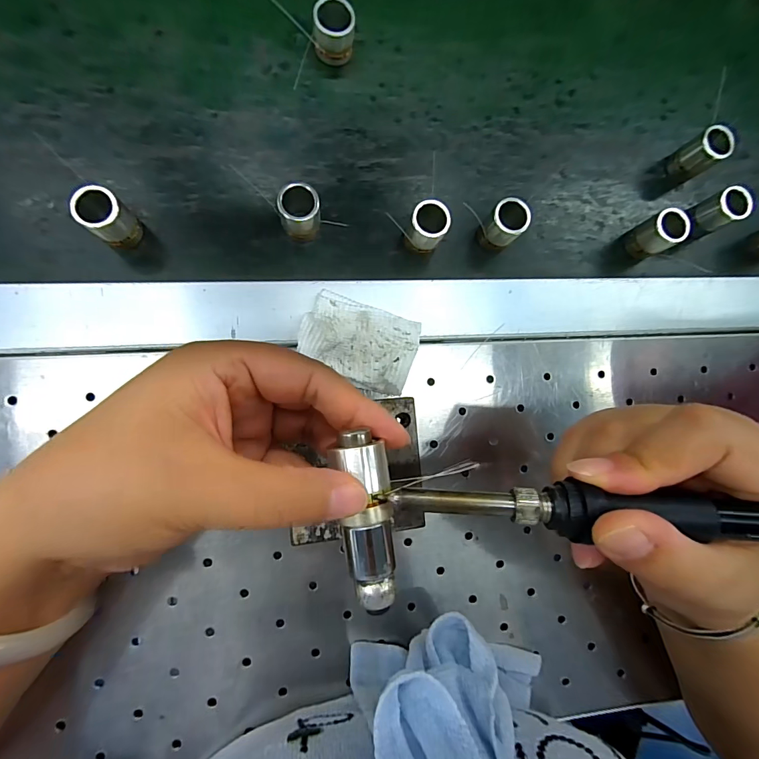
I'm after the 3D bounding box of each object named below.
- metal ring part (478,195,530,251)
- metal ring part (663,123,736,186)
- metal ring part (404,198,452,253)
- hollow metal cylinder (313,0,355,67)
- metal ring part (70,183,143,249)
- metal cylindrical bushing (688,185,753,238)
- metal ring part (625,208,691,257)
[{"bbox_3d":[0.078,-0.097,0.254,0.023,0.032,0.022,1,86,-8],"label":"metal ring part"},{"bbox_3d":[0.222,-0.156,0.279,0.022,0.037,0.023,-36,92,-9],"label":"metal ring part"},{"bbox_3d":[0.029,-0.092,0.246,0.022,0.033,0.024,1,86,-8],"label":"metal ring part"},{"bbox_3d":[-0.029,-0.219,0.249,0.025,0.027,0.022,0,86,-8],"label":"hollow metal cylinder"},{"bbox_3d":[-0.153,-0.090,0.225,0.022,0.033,0.022,1,86,-8],"label":"metal ring part"},{"bbox_3d":[0.235,-0.116,0.279,0.021,0.036,0.022,1,86,-8],"label":"metal cylindrical bushing"},{"bbox_3d":[0.186,-0.097,0.269,0.020,0.035,0.022,-31,91,-9],"label":"metal ring part"}]

